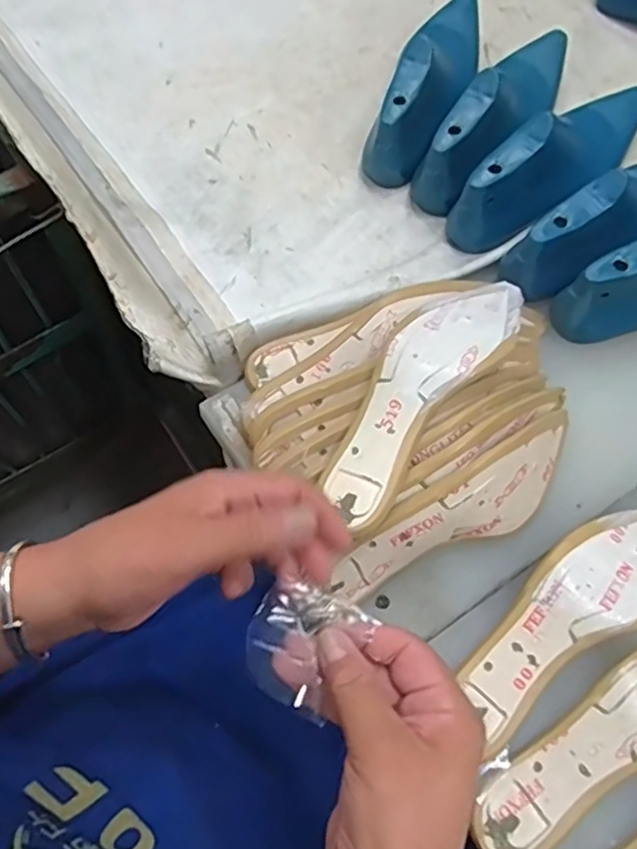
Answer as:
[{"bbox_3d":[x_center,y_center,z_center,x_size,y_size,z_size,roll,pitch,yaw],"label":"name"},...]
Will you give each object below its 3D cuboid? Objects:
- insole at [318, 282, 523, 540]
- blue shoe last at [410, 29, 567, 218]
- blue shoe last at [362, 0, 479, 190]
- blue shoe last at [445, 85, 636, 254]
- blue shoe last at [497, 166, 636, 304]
[{"bbox_3d":[0.074,-0.033,0.469,0.067,0.034,0.228,35,69,13],"label":"insole"},{"bbox_3d":[0.175,-0.298,0.621,0.069,0.086,0.261,30,68,11],"label":"blue shoe last"},{"bbox_3d":[0.116,-0.350,0.651,0.067,0.086,0.268,18,66,6],"label":"blue shoe last"},{"bbox_3d":[0.224,-0.249,0.606,0.258,0.088,0.070,-42,73,-19],"label":"blue shoe last"},{"bbox_3d":[0.275,-0.191,0.583,0.266,0.089,0.073,-34,71,-17],"label":"blue shoe last"}]

